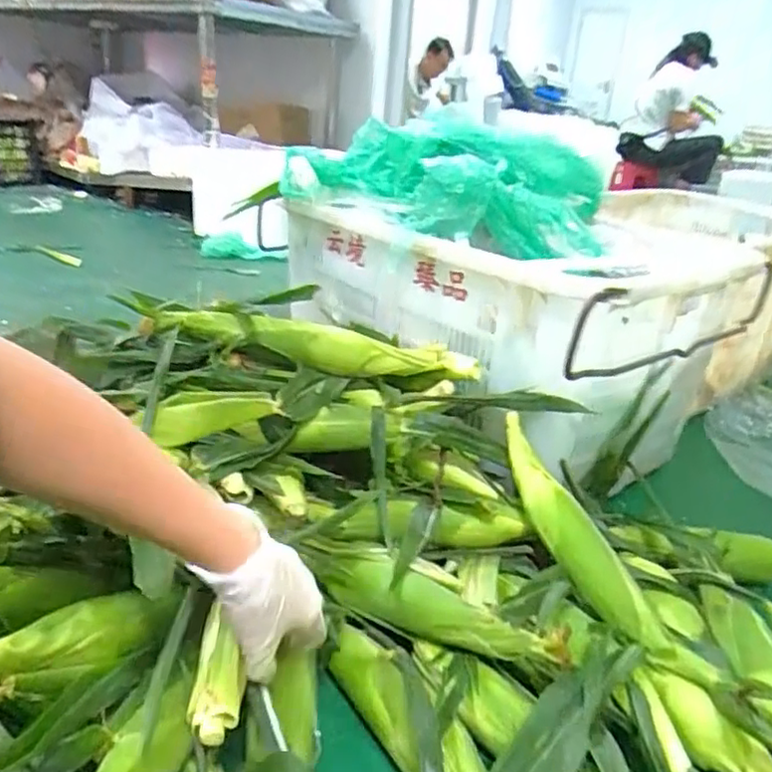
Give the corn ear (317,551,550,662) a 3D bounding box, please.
[{"bbox_3d":[0.038,0.217,0.630,0.248,0.057,0.050,18,27,26],"label":"corn ear"}]

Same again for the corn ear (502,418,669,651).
[{"bbox_3d":[0.195,0.151,0.670,0.051,0.051,0.274,-10,51,-27],"label":"corn ear"}]

